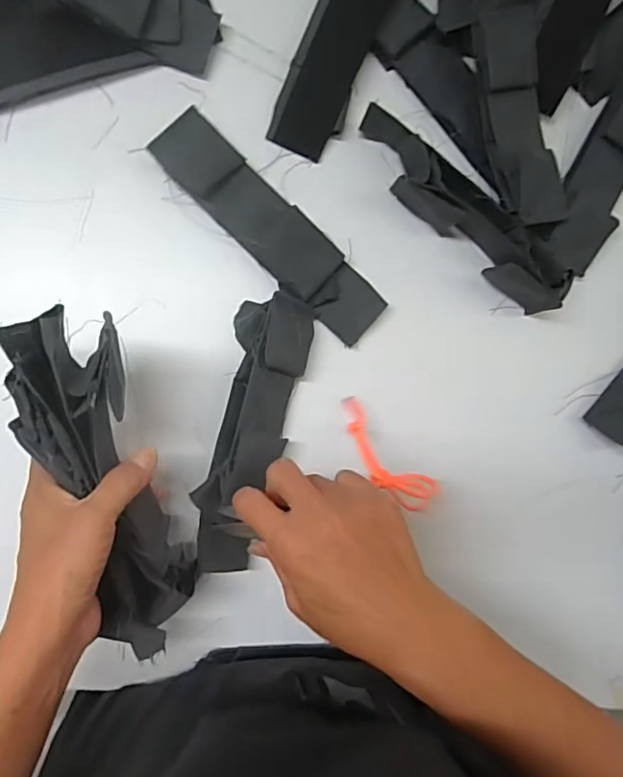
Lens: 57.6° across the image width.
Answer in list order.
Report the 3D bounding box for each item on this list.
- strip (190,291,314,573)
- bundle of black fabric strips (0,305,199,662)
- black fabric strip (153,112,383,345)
[{"bbox_3d":[-0.045,0.031,0.401,0.054,0.042,0.192,16,87,-7],"label":"strip"},{"bbox_3d":[-0.121,0.057,0.339,0.064,0.043,0.210,-15,110,-6],"label":"bundle of black fabric strips"},{"bbox_3d":[-0.028,-0.114,0.412,0.195,0.018,0.047,45,86,-6],"label":"black fabric strip"}]

